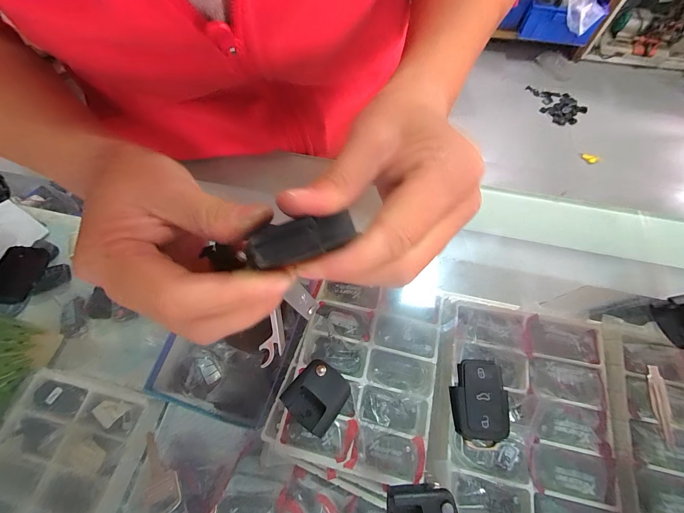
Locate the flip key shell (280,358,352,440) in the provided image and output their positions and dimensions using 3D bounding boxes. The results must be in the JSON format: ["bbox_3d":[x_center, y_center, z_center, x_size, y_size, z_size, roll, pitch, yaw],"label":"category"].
[{"bbox_3d":[-0.016,0.088,0.184,0.033,0.012,0.036,37,72,15],"label":"flip key shell"}]

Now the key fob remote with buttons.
[{"bbox_3d":[0.084,0.089,0.180,0.031,0.012,0.046,-3,67,-1],"label":"key fob remote with buttons"}]

